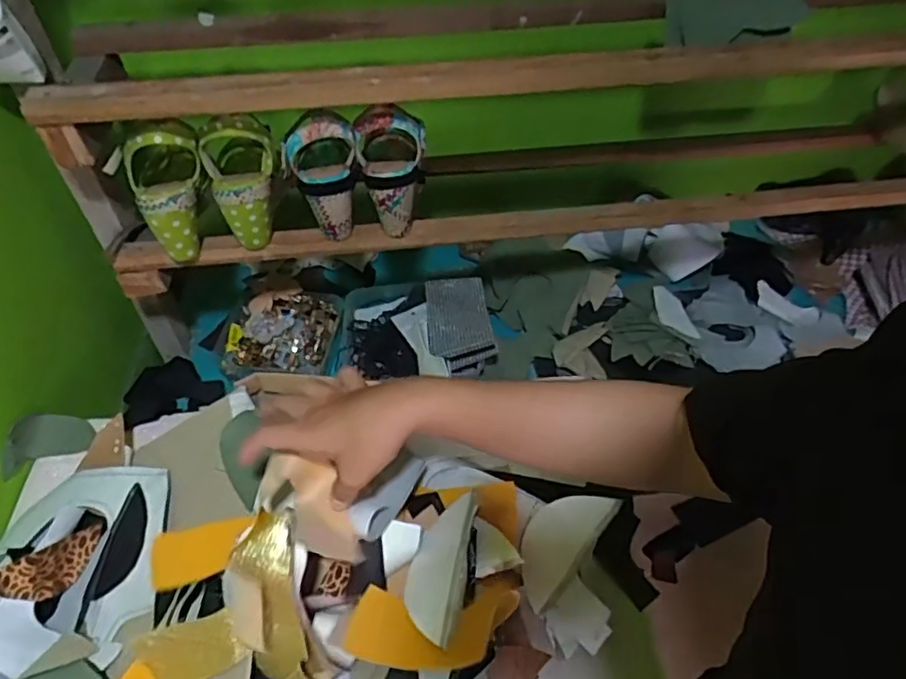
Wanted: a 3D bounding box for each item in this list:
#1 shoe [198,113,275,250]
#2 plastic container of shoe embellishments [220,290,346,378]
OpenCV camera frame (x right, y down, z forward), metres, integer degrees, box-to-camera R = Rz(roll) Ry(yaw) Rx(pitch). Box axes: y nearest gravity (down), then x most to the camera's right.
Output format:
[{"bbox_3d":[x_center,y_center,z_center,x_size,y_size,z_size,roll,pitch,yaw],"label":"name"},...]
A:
[{"bbox_3d":[-0.240,-0.176,0.694,0.077,0.147,0.065,-9,18,-14],"label":"shoe"},{"bbox_3d":[-0.249,-0.012,0.894,0.158,0.033,0.156,0,47,0],"label":"plastic container of shoe embellishments"}]

